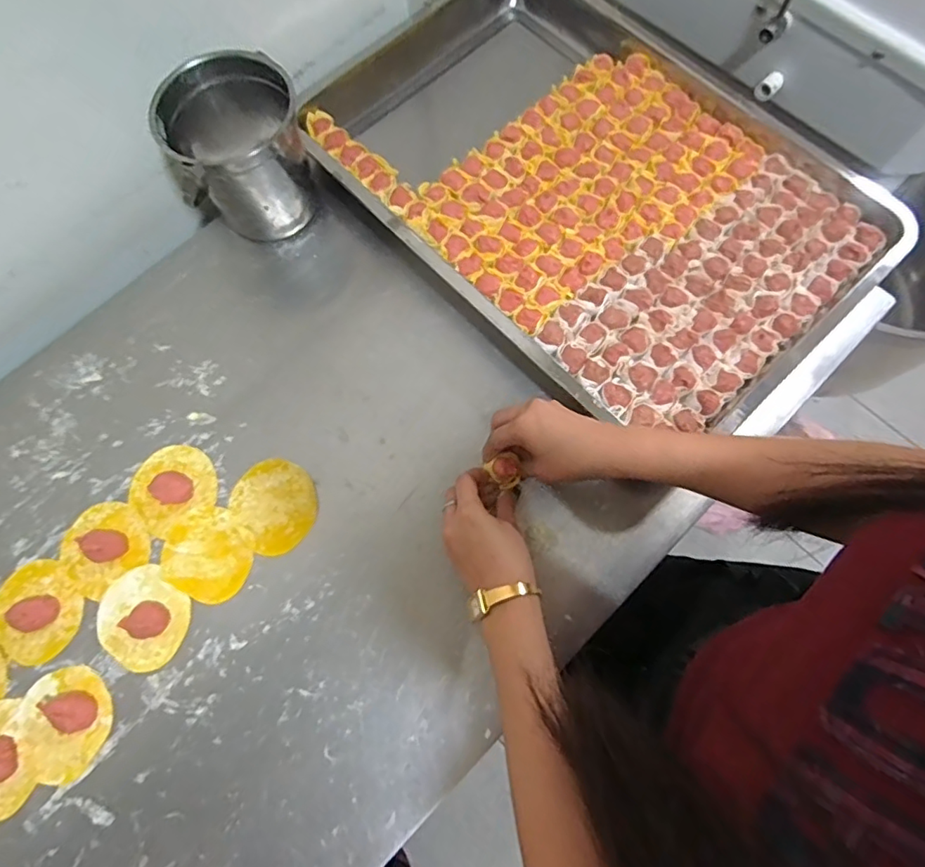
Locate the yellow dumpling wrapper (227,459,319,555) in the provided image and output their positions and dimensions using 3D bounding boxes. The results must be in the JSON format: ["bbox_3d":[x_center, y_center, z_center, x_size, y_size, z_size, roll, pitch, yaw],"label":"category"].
[{"bbox_3d":[-0.182,0.069,0.529,0.079,0.004,0.088,-33,75,-10],"label":"yellow dumpling wrapper"}]

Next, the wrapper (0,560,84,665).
[{"bbox_3d":[-0.396,0.162,0.498,0.078,0.020,0.086,-34,75,-10],"label":"wrapper"}]

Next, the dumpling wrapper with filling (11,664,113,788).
[{"bbox_3d":[-0.346,0.249,0.469,0.078,0.017,0.088,-28,74,-9],"label":"dumpling wrapper with filling"}]

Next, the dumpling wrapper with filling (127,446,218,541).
[{"bbox_3d":[-0.285,0.053,0.530,0.085,0.021,0.083,40,77,12],"label":"dumpling wrapper with filling"}]

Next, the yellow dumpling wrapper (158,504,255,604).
[{"bbox_3d":[-0.242,0.120,0.517,0.077,0.004,0.082,-33,75,-10],"label":"yellow dumpling wrapper"}]

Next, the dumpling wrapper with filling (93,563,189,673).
[{"bbox_3d":[-0.293,0.166,0.494,0.086,0.013,0.077,33,75,10],"label":"dumpling wrapper with filling"}]

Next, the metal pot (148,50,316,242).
[{"bbox_3d":[-0.228,-0.289,0.576,0.134,0.139,0.114,-21,73,-6],"label":"metal pot"}]

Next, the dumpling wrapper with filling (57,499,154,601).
[{"bbox_3d":[-0.344,0.103,0.511,0.074,0.034,0.079,-40,76,-12],"label":"dumpling wrapper with filling"}]

